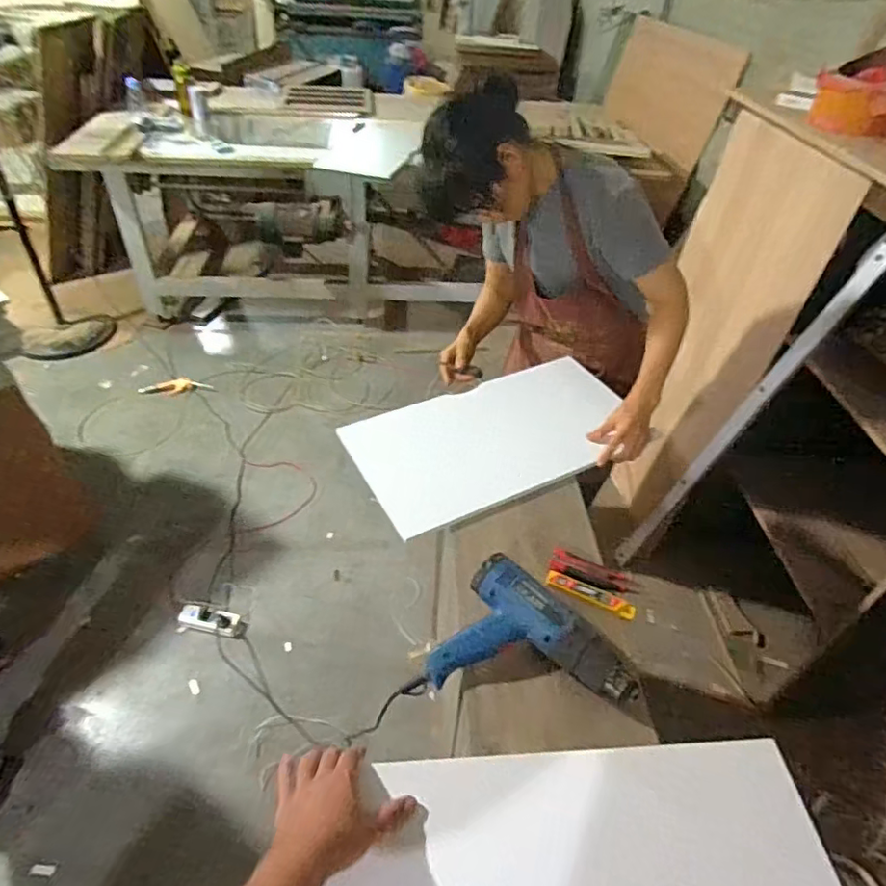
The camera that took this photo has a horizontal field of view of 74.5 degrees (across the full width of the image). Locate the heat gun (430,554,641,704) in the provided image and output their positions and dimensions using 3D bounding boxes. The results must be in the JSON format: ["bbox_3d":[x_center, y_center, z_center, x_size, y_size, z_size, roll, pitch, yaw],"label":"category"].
[{"bbox_3d":[0.126,0.269,0.746,0.249,0.068,0.176,23,45,19],"label":"heat gun"}]

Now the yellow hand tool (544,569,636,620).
[{"bbox_3d":[0.216,0.221,0.854,0.129,0.019,0.022,20,44,17],"label":"yellow hand tool"}]

